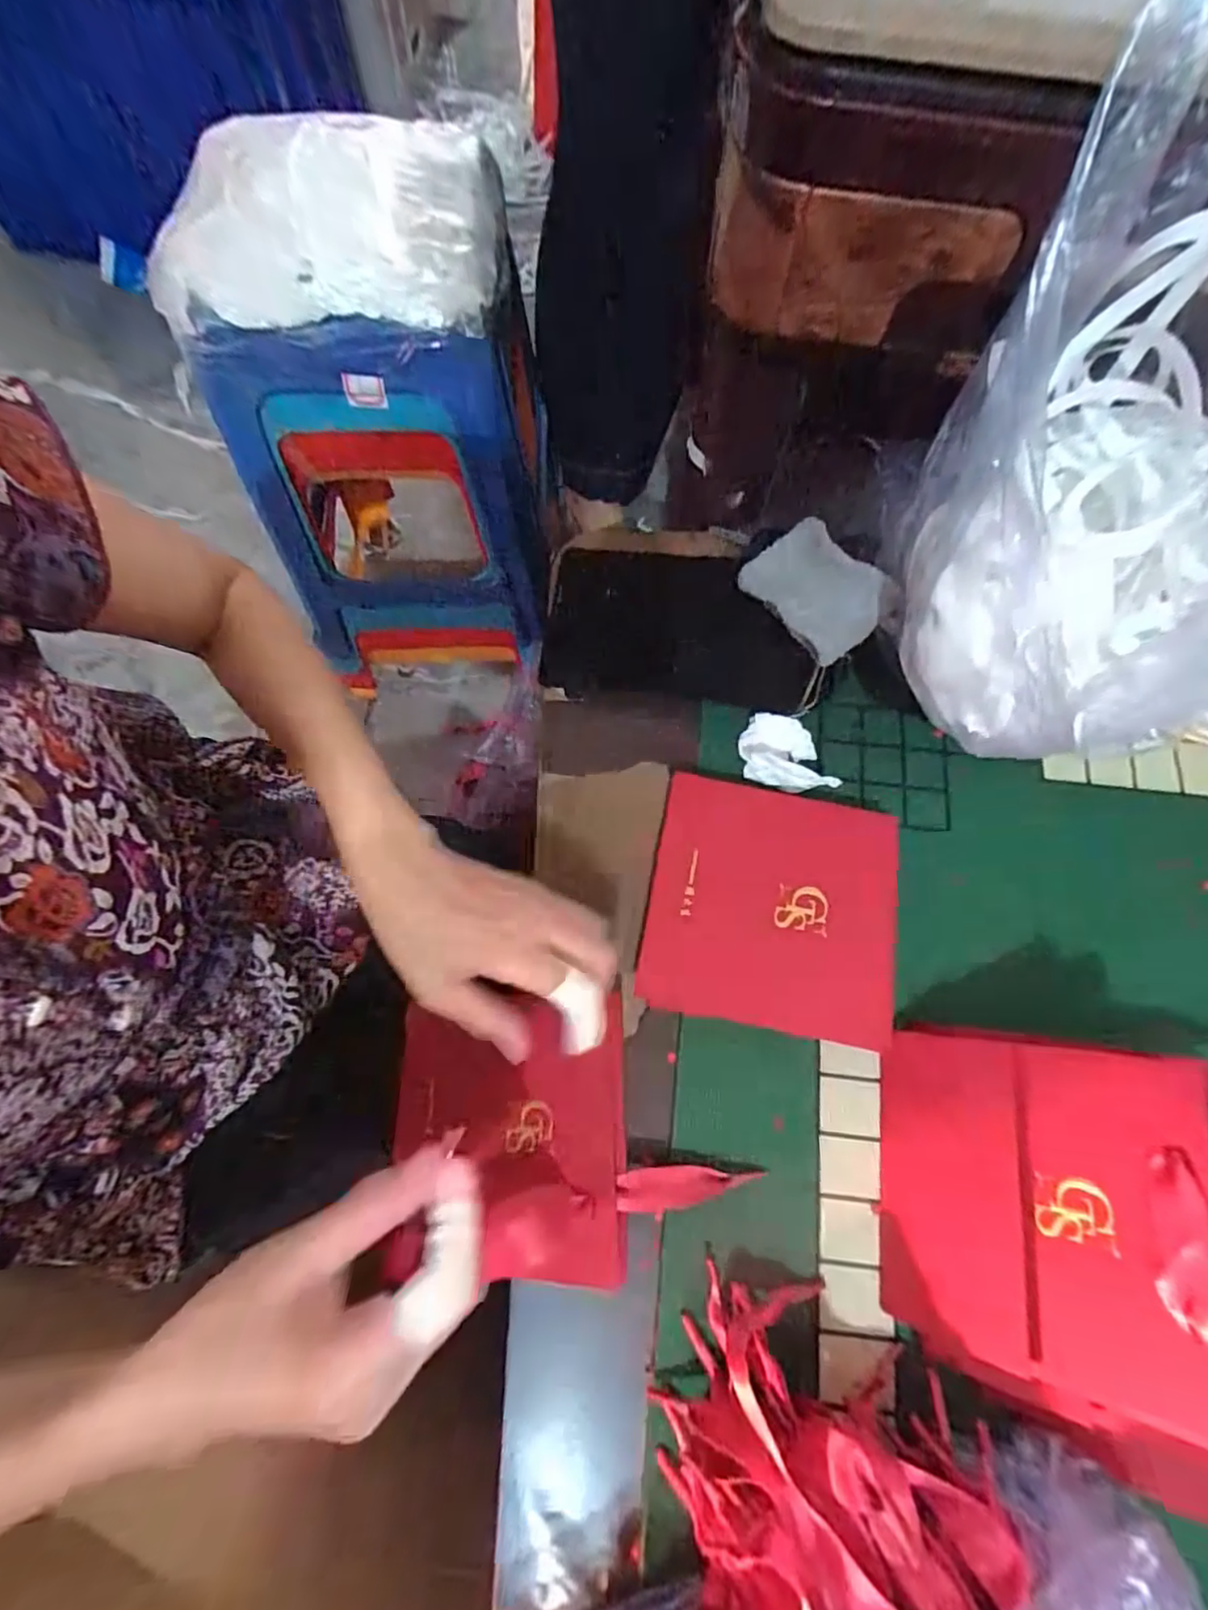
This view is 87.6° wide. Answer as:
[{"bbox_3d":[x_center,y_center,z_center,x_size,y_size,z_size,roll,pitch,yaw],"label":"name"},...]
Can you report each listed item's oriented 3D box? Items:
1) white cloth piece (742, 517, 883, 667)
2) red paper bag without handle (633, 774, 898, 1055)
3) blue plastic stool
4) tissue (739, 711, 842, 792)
[{"bbox_3d":[0.126,-0.127,0.373,0.079,0.015,0.053,45,110,3],"label":"white cloth piece"},{"bbox_3d":[0.099,0.060,0.378,0.139,0.013,0.141,7,79,10],"label":"red paper bag without handle"},{"bbox_3d":[-0.222,-0.412,0.718,0.301,0.417,0.298,2,73,0],"label":"blue plastic stool"},{"bbox_3d":[0.121,-0.034,0.414,0.061,0.033,0.046,20,74,5],"label":"tissue"}]

